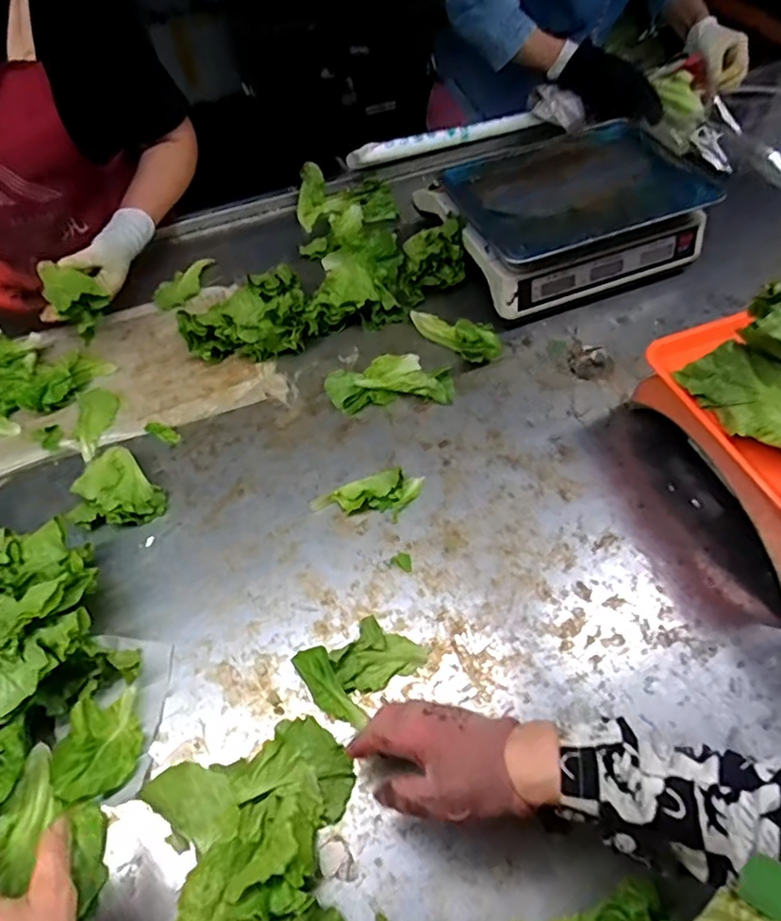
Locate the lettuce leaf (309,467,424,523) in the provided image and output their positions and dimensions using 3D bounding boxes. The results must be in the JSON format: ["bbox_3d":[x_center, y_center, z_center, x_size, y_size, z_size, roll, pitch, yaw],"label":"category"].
[{"bbox_3d":[-0.022,0.043,0.638,0.124,0.027,0.047,-13,55,-7],"label":"lettuce leaf"}]

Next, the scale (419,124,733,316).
[{"bbox_3d":[0.249,-0.368,0.863,0.336,0.112,0.293,-19,56,-11],"label":"scale"}]

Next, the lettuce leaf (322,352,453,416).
[{"bbox_3d":[-0.002,-0.107,0.734,0.161,0.031,0.086,-7,54,-2],"label":"lettuce leaf"}]

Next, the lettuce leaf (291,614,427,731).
[{"bbox_3d":[-0.029,0.191,0.548,0.102,0.018,0.082,-38,61,-22],"label":"lettuce leaf"}]

